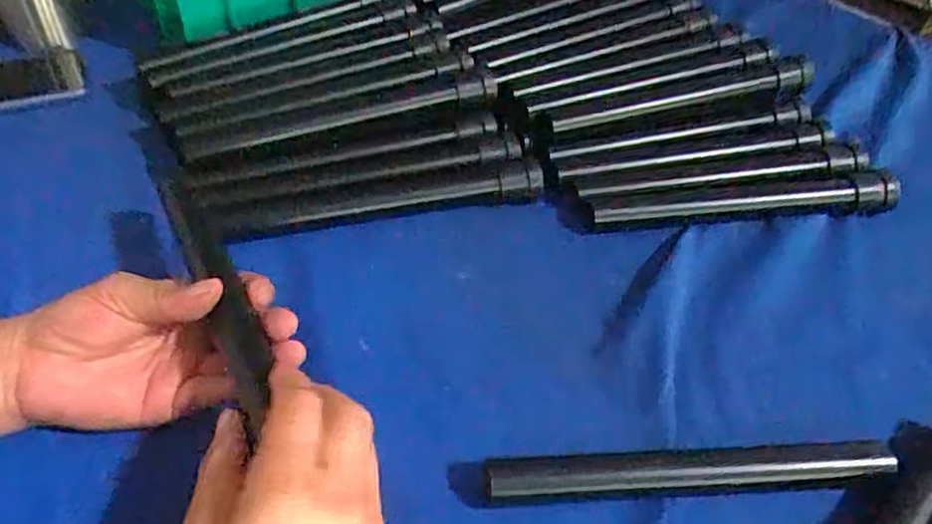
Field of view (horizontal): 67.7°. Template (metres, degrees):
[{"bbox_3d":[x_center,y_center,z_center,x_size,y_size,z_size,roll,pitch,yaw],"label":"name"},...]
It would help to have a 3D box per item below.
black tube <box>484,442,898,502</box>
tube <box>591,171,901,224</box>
[{"bbox_3d":[0.122,0.115,0.379,0.222,0.020,0.019,-1,43,-5],"label":"black tube"},{"bbox_3d":[0.224,-0.048,0.552,0.255,0.022,0.033,-2,43,-7],"label":"tube"}]

